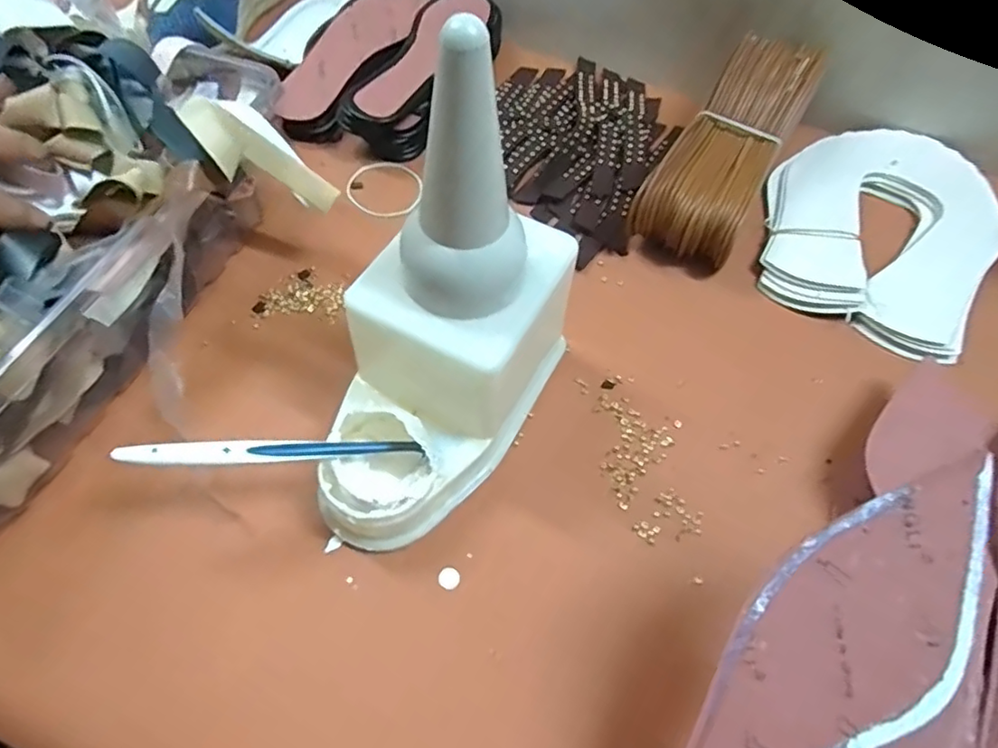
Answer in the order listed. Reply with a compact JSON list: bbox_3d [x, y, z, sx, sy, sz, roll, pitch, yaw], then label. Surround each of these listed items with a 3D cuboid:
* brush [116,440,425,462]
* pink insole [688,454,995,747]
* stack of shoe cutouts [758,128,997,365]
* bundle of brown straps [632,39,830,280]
[{"bbox_3d":[-0.121,0.042,0.336,0.155,0.012,0.011,1,55,-23],"label":"brush"},{"bbox_3d":[0.118,0.144,0.245,0.071,0.008,0.255,35,83,19],"label":"pink insole"},{"bbox_3d":[0.329,-0.132,0.527,0.182,0.025,0.249,32,61,17],"label":"stack of shoe cutouts"},{"bbox_3d":[0.200,-0.199,0.514,0.080,0.072,0.239,29,60,15],"label":"bundle of brown straps"}]

